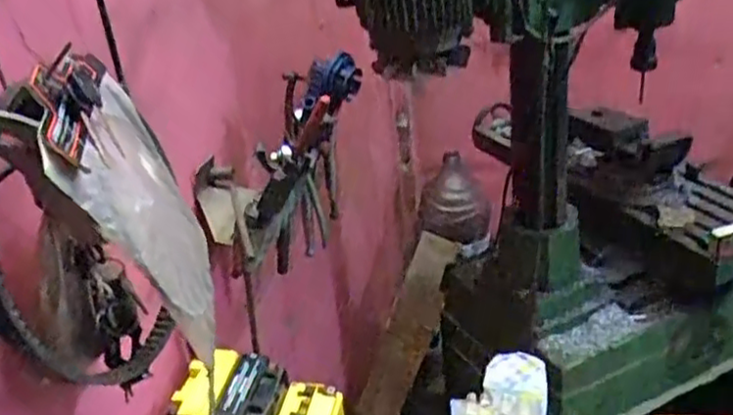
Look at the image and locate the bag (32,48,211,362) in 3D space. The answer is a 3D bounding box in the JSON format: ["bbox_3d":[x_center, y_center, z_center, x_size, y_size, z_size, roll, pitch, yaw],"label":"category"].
[{"bbox_3d":[-0.200,-0.012,0.622,0.088,0.221,0.216,-12,29,-9],"label":"bag"}]

